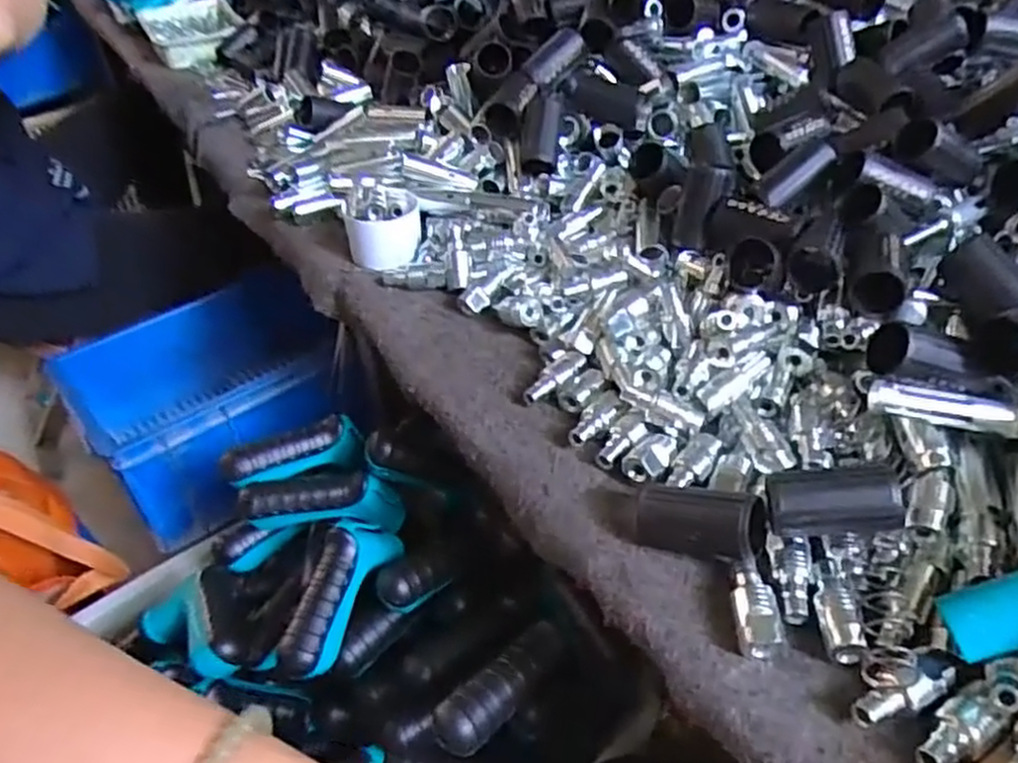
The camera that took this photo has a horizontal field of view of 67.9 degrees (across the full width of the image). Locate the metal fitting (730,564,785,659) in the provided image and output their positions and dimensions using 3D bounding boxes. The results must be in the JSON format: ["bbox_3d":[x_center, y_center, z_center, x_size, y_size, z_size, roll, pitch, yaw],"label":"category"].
[{"bbox_3d":[0.124,0.116,0.382,0.021,0.014,0.046,0,41,4],"label":"metal fitting"}]

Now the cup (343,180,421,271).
[{"bbox_3d":[-0.109,-0.135,0.658,0.065,0.062,0.062,-10,41,-8],"label":"cup"}]

